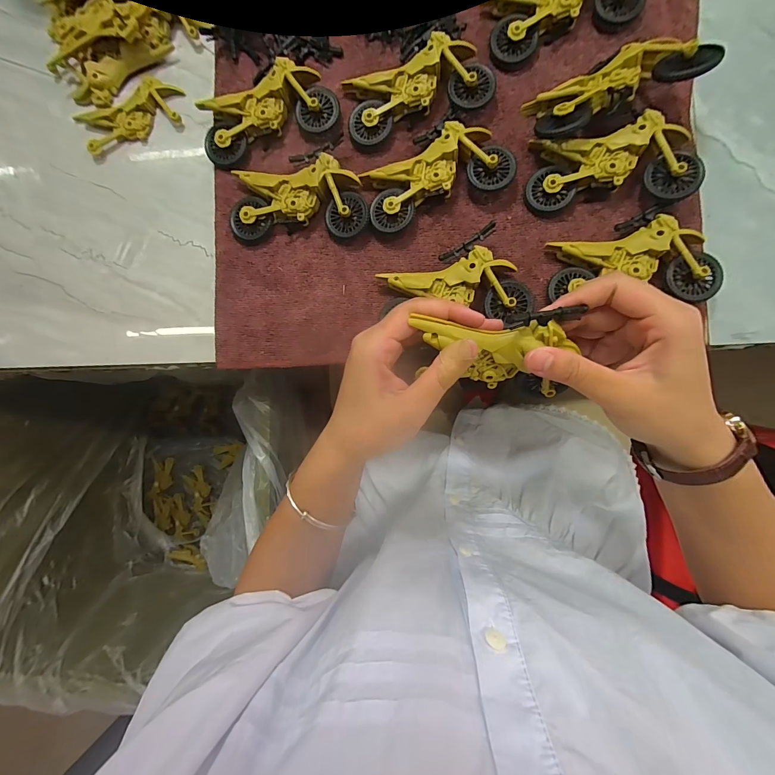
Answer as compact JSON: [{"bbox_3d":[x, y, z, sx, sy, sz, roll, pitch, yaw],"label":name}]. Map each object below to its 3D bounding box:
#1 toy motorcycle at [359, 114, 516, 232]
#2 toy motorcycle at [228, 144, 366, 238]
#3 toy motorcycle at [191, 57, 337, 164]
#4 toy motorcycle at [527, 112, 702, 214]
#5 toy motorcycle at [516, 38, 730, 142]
[{"bbox_3d":[0.037,-0.174,0.276,0.112,0.022,0.065,-18,88,5],"label":"toy motorcycle"},{"bbox_3d":[-0.074,-0.159,0.286,0.112,0.021,0.066,0,90,5],"label":"toy motorcycle"},{"bbox_3d":[-0.101,-0.230,0.290,0.114,0.021,0.053,-18,88,5],"label":"toy motorcycle"},{"bbox_3d":[0.167,-0.168,0.261,0.112,0.029,0.058,3,90,5],"label":"toy motorcycle"},{"bbox_3d":[0.169,-0.221,0.254,0.122,0.026,0.055,-20,61,10],"label":"toy motorcycle"}]

